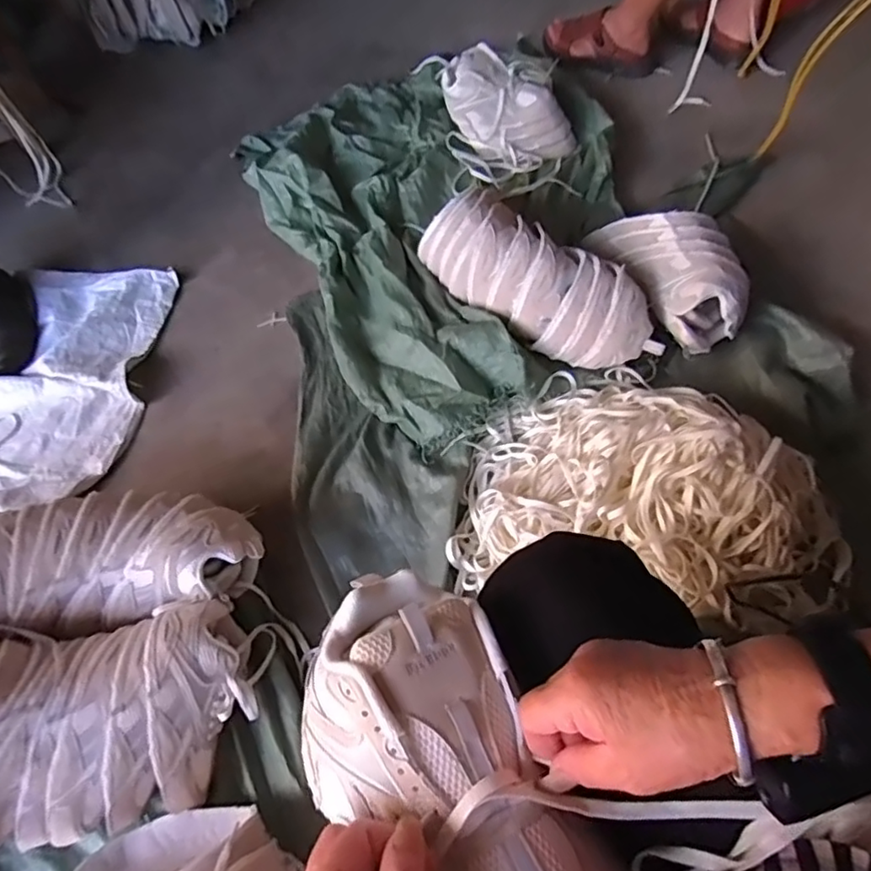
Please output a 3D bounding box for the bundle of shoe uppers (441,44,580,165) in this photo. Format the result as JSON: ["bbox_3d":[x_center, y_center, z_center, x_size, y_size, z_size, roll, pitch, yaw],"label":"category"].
[{"bbox_3d":[0.149,-0.663,1.202,0.254,0.155,0.132,31,69,23],"label":"bundle of shoe uppers"}]

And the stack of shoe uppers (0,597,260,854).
[{"bbox_3d":[-0.412,0.322,0.662,0.364,0.154,0.219,-12,60,1],"label":"stack of shoe uppers"}]

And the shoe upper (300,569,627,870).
[{"bbox_3d":[0.005,0.197,0.338,0.130,0.061,0.239,-31,71,-12],"label":"shoe upper"}]

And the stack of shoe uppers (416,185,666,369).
[{"bbox_3d":[0.156,-0.252,0.938,0.168,0.116,0.421,-43,64,-16],"label":"stack of shoe uppers"}]

